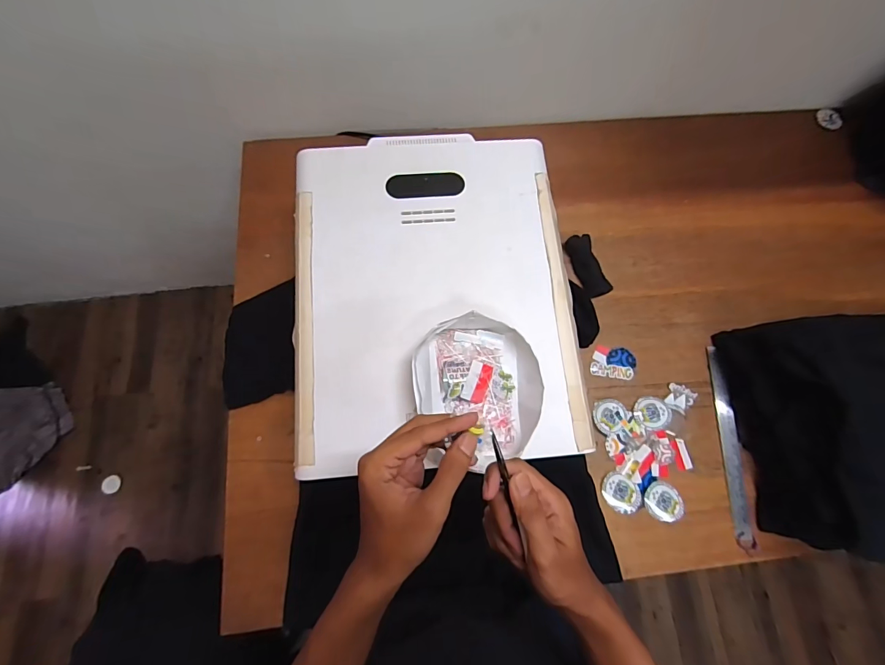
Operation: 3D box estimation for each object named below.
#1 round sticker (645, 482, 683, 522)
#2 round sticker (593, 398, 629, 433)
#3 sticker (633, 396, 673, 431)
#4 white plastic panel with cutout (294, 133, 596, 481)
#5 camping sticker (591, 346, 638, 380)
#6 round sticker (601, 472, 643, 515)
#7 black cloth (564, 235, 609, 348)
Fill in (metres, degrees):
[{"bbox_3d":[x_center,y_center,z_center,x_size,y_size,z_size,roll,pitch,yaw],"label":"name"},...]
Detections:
[{"bbox_3d":[0.375,0.285,0.681,0.062,0.008,0.063,6,74,0],"label":"round sticker"},{"bbox_3d":[0.298,0.148,0.713,0.062,0.006,0.059,1,71,-4],"label":"round sticker"},{"bbox_3d":[0.374,0.144,0.718,0.063,0.004,0.058,0,77,2],"label":"sticker"},{"bbox_3d":[-0.014,-0.073,0.598,0.399,0.020,0.502,-5,74,-3],"label":"white plastic panel with cutout"},{"bbox_3d":[0.318,0.055,0.749,0.079,0.005,0.058,7,80,1],"label":"camping sticker"},{"bbox_3d":[0.303,0.271,0.680,0.069,0.005,0.057,36,76,9],"label":"round sticker"},{"bbox_3d":[0.281,-0.128,0.787,0.048,0.024,0.126,-19,75,-7],"label":"black cloth"}]

